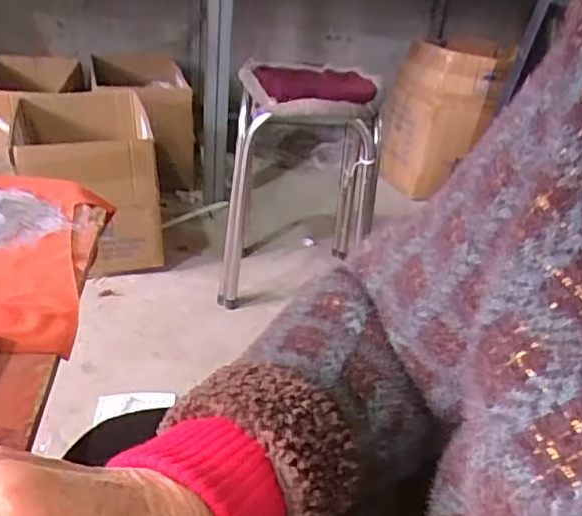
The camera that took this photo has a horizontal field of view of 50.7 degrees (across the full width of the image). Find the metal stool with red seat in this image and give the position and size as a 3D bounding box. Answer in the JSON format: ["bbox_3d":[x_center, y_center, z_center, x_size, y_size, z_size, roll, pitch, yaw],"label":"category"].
[{"bbox_3d":[0.019,-0.158,1.337,0.303,0.480,0.330,5,29,-2],"label":"metal stool with red seat"}]

